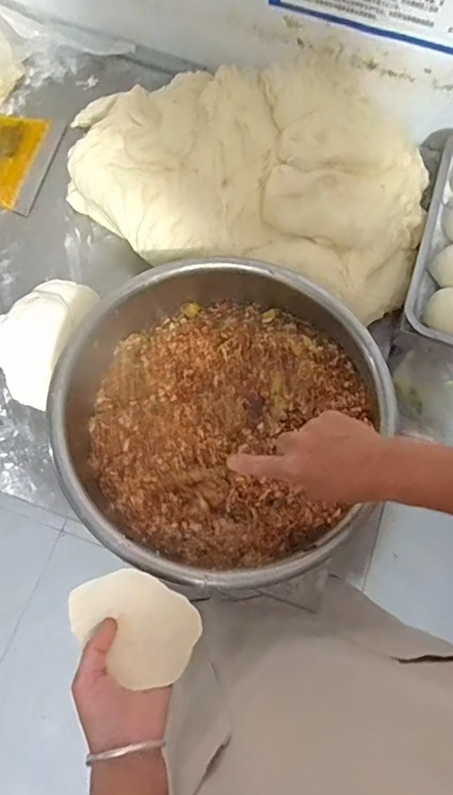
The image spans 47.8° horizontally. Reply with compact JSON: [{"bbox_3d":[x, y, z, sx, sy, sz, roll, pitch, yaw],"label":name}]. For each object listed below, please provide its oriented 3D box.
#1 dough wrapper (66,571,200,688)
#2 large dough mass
[{"bbox_3d":[-0.087,0.210,0.477,0.119,0.019,0.084,31,72,9],"label":"dough wrapper"},{"bbox_3d":[0.032,-0.364,0.771,0.552,0.110,0.414,14,70,3],"label":"large dough mass"}]

